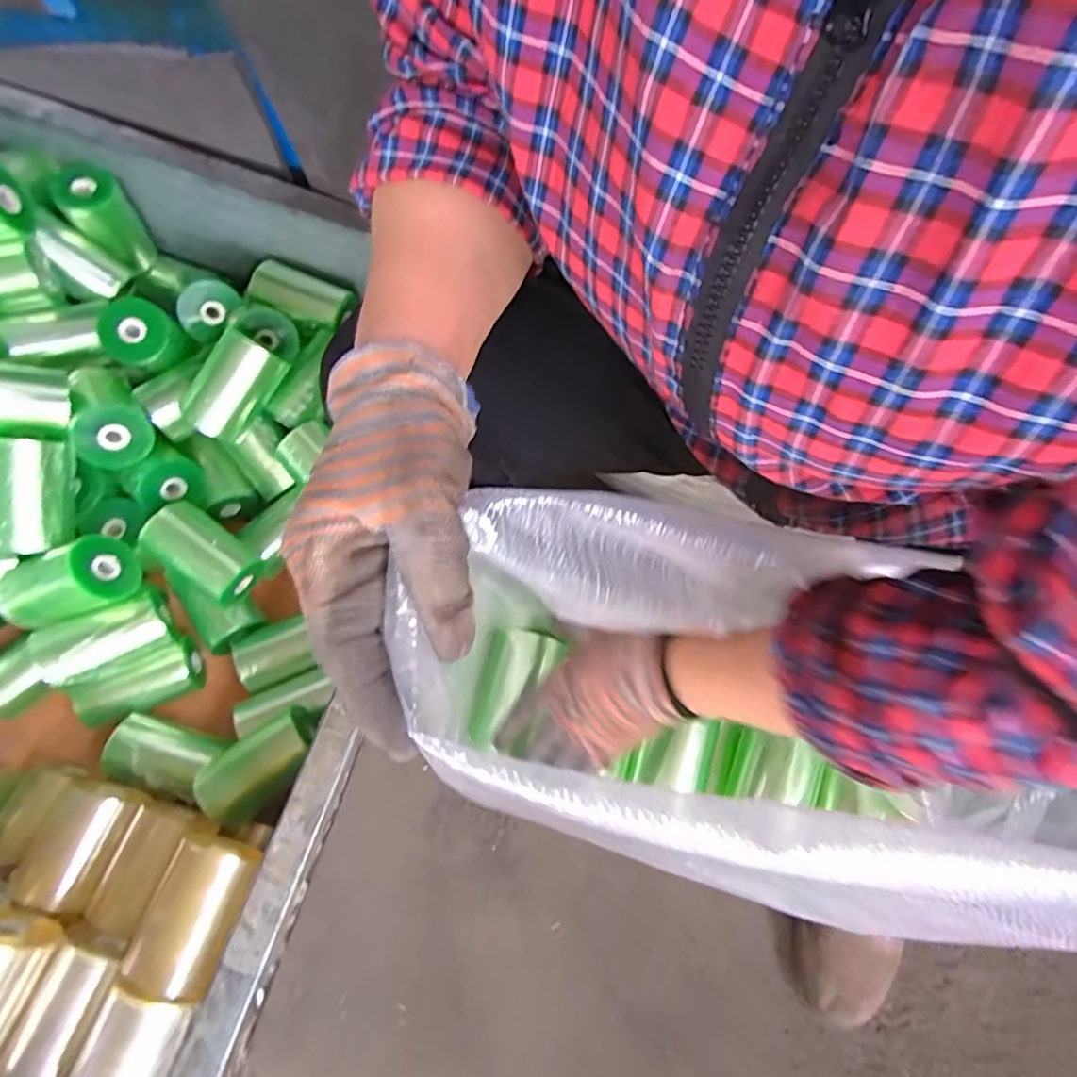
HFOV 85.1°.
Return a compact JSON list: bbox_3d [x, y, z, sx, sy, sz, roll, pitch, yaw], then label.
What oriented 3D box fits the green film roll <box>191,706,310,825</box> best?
[{"bbox_3d":[-0.262,0.213,0.555,0.114,0.052,0.061,-41,74,-12],"label":"green film roll"}]

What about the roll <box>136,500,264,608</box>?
[{"bbox_3d":[-0.345,0.015,0.606,0.108,0.057,0.064,38,68,-3],"label":"roll"}]

